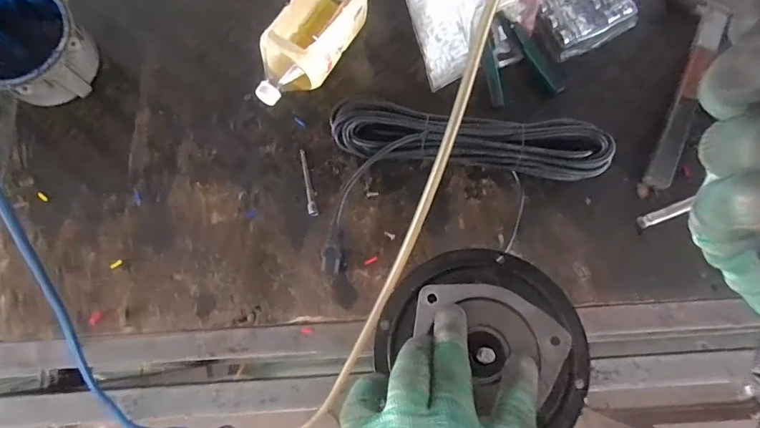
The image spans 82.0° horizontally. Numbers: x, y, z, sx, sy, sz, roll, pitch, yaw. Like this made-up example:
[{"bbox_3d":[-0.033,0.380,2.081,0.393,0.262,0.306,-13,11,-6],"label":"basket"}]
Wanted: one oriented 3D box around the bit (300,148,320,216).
[{"bbox_3d":[-0.101,-0.044,0.601,0.013,0.011,0.102,-14,75,-4],"label":"bit"}]

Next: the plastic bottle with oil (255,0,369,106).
[{"bbox_3d":[-0.106,-0.242,0.624,0.095,0.081,0.207,30,76,8],"label":"plastic bottle with oil"}]

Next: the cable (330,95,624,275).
[{"bbox_3d":[0.117,-0.040,0.581,0.372,0.056,0.225,1,74,0],"label":"cable"}]

